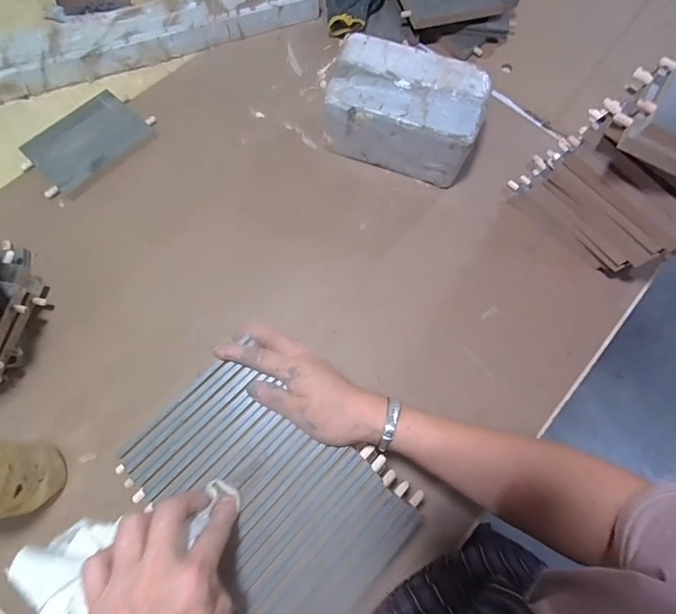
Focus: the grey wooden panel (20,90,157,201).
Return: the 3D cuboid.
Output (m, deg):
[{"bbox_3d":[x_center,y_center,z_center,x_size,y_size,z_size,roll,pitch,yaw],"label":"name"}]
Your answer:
[{"bbox_3d":[-0.359,-0.235,0.559,0.115,0.021,0.166,40,75,10],"label":"grey wooden panel"}]

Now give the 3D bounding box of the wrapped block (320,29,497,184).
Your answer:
[{"bbox_3d":[0.090,-0.268,0.542,0.205,0.106,0.123,18,72,4],"label":"wrapped block"}]

